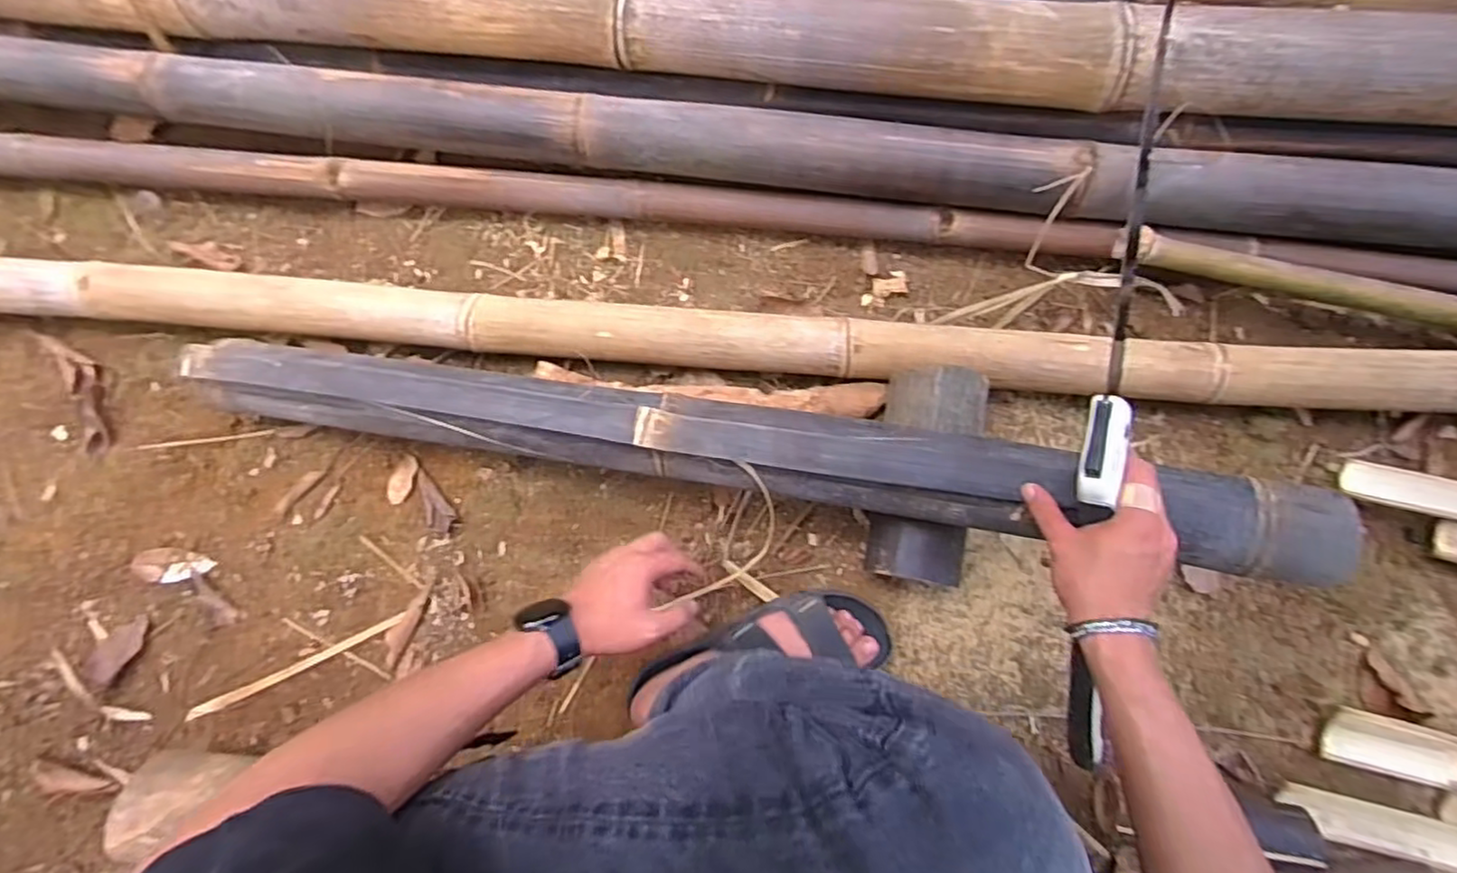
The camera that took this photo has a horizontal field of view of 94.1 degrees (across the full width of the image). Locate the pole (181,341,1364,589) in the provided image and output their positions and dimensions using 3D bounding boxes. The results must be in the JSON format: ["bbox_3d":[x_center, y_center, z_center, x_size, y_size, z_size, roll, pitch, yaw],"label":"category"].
[{"bbox_3d":[-0.034,0.003,0.615,1.034,0.061,0.075,8,81,11],"label":"pole"}]

